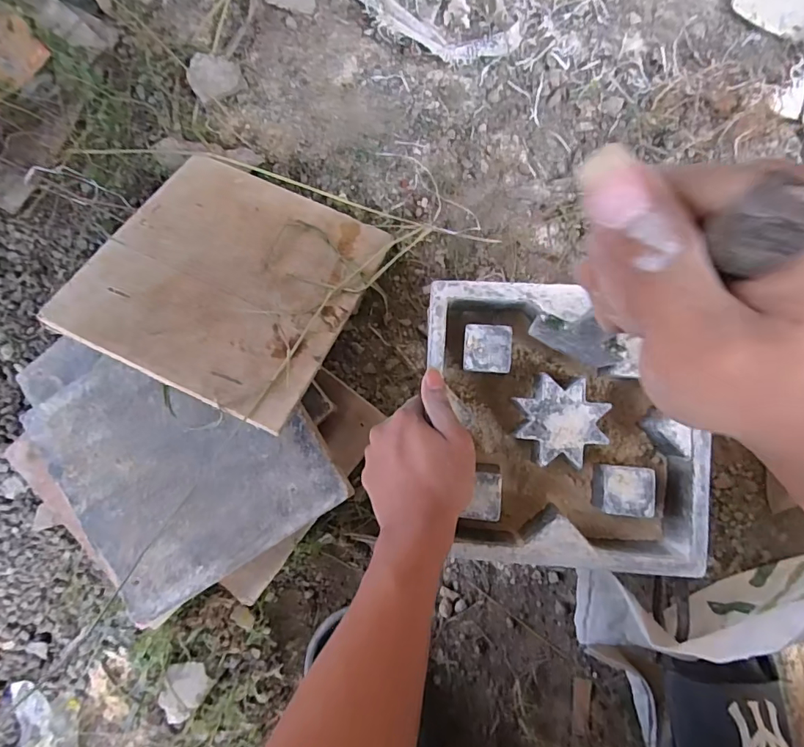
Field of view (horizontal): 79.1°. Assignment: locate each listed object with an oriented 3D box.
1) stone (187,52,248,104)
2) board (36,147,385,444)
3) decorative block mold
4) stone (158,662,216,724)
[{"bbox_3d":[-0.212,-0.337,0.551,0.056,0.017,0.053,0,87,6],"label":"stone"},{"bbox_3d":[-0.167,-0.097,0.484,0.238,0.008,0.245,24,63,2],"label":"board"},{"bbox_3d":[0.136,0.042,0.422,0.220,0.063,0.225,2,89,5],"label":"decorative block mold"},{"bbox_3d":[-0.233,0.335,0.515,0.046,0.014,0.066,37,91,6],"label":"stone"}]

